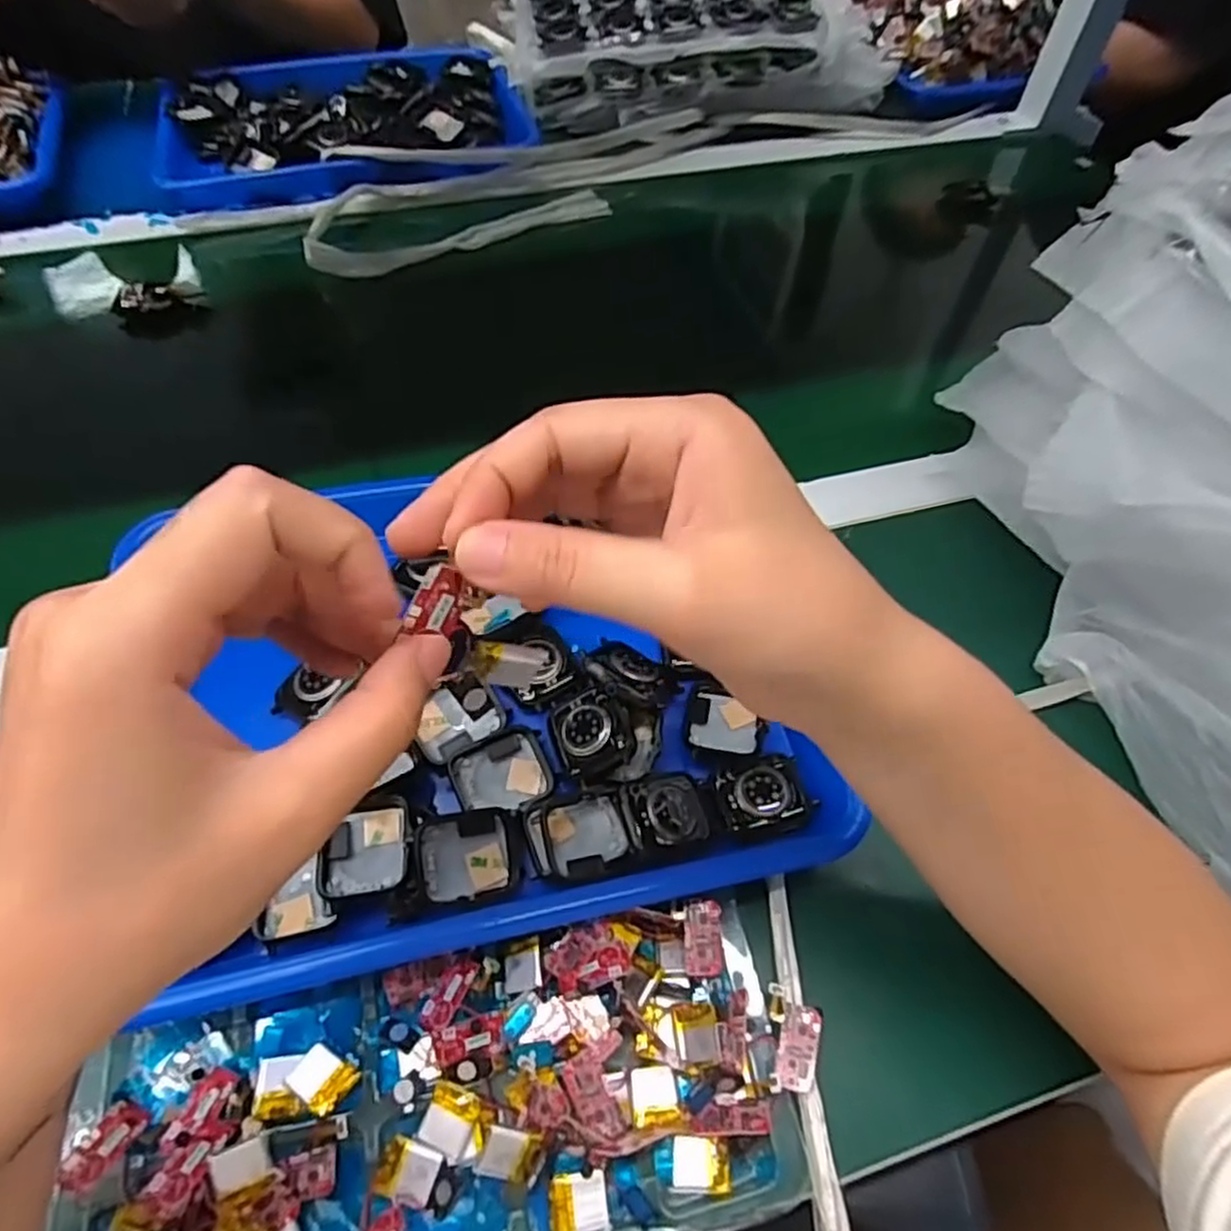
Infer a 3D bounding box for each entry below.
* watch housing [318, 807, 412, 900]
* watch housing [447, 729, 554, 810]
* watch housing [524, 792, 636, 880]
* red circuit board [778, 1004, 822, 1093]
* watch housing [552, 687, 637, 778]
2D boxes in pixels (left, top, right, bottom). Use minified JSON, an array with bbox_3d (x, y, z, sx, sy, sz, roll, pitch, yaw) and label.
[{"bbox_3d":[-0.101,0.096,0.308,0.035,0.012,0.037,-5,55,-5],"label":"watch housing"},{"bbox_3d":[-0.051,0.071,0.338,0.041,0.011,0.033,-20,58,-15],"label":"watch housing"},{"bbox_3d":[-0.016,0.093,0.318,0.042,0.017,0.032,-9,56,-8],"label":"watch housing"},{"bbox_3d":[0.072,0.168,0.292,0.014,0.004,0.029,13,56,7],"label":"red circuit board"},{"bbox_3d":[-0.012,0.053,0.341,0.034,0.010,0.040,-28,60,13],"label":"watch housing"}]

